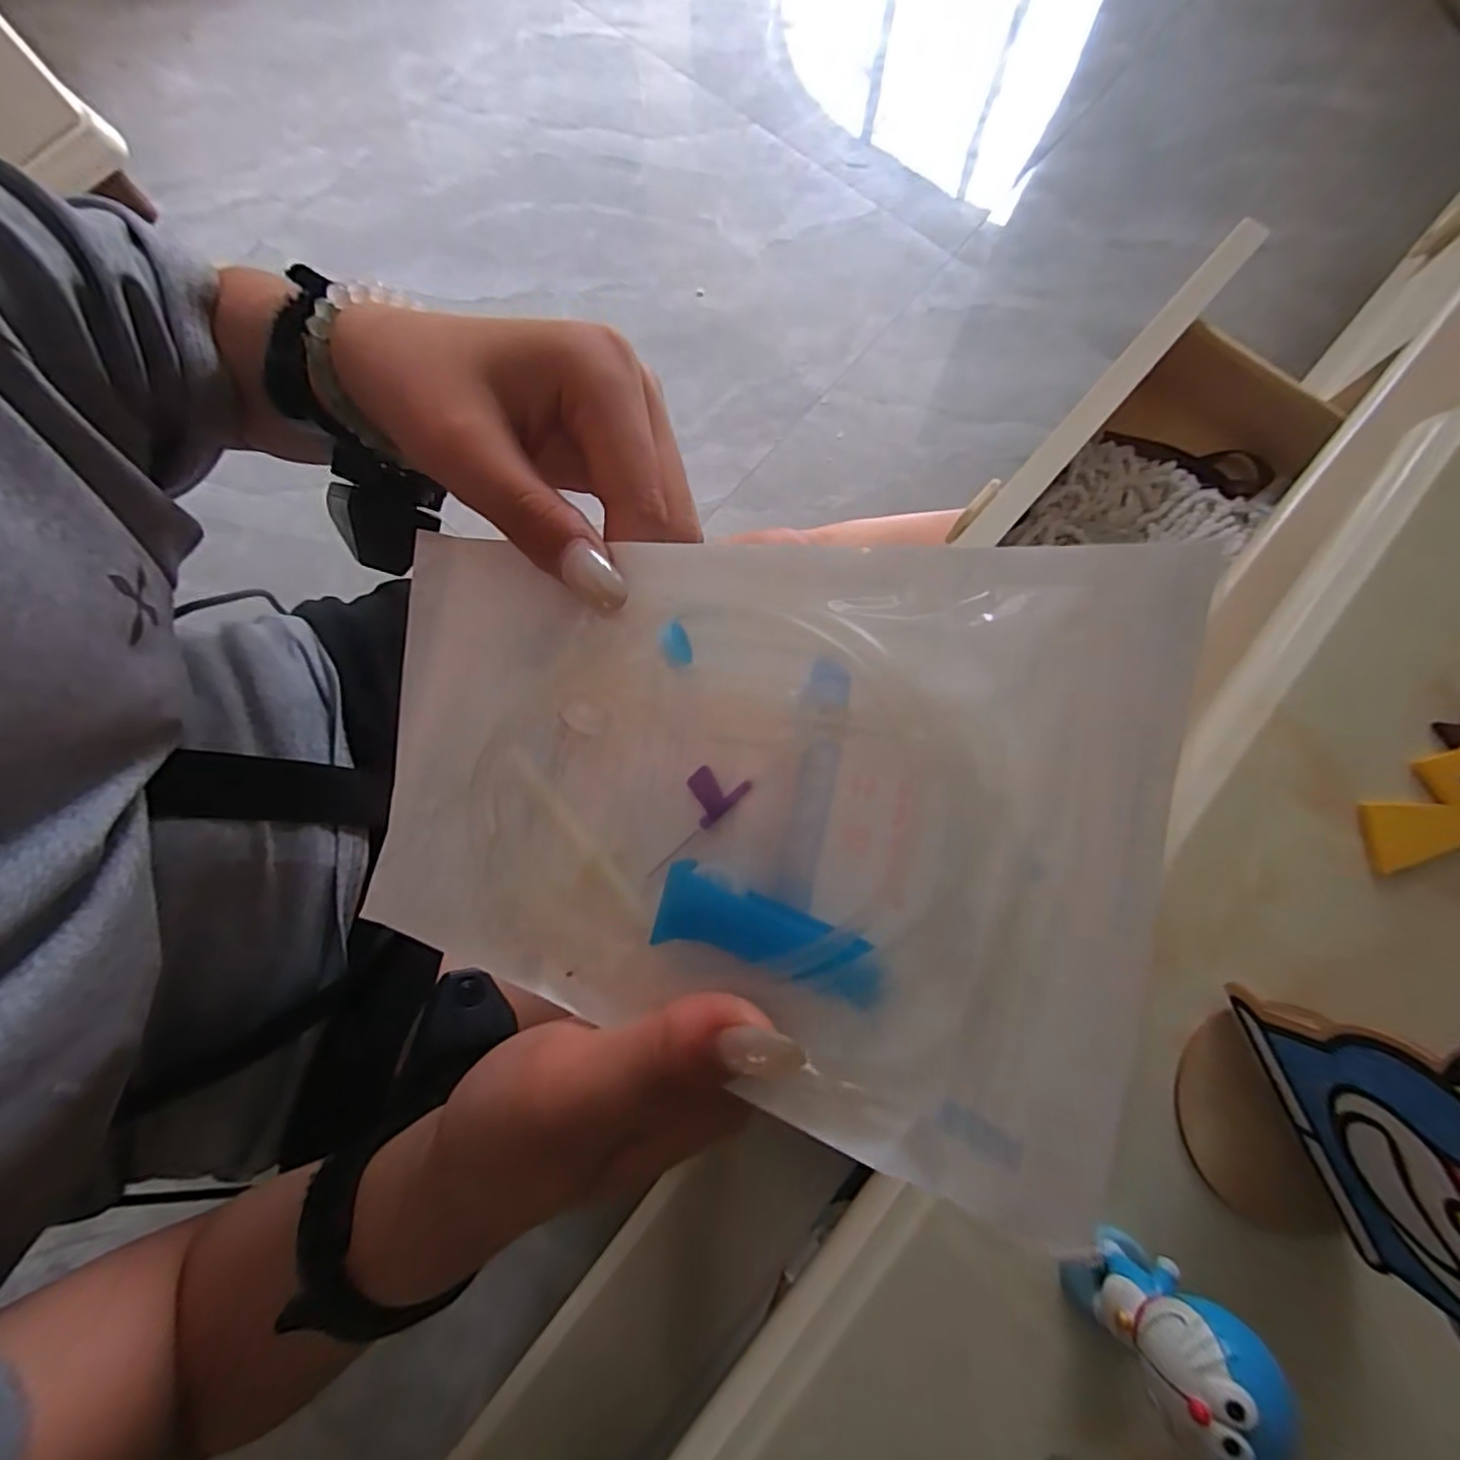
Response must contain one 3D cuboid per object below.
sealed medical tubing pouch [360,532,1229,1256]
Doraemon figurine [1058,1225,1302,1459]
[{"bbox_3d":[-0.013,0.014,0.146,0.189,0.014,0.114,10,90,26],"label":"sealed medical tubing pouch"},{"bbox_3d":[0.153,0.212,0.216,0.034,0.075,0.039,44,82,7],"label":"Doraemon figurine"}]

